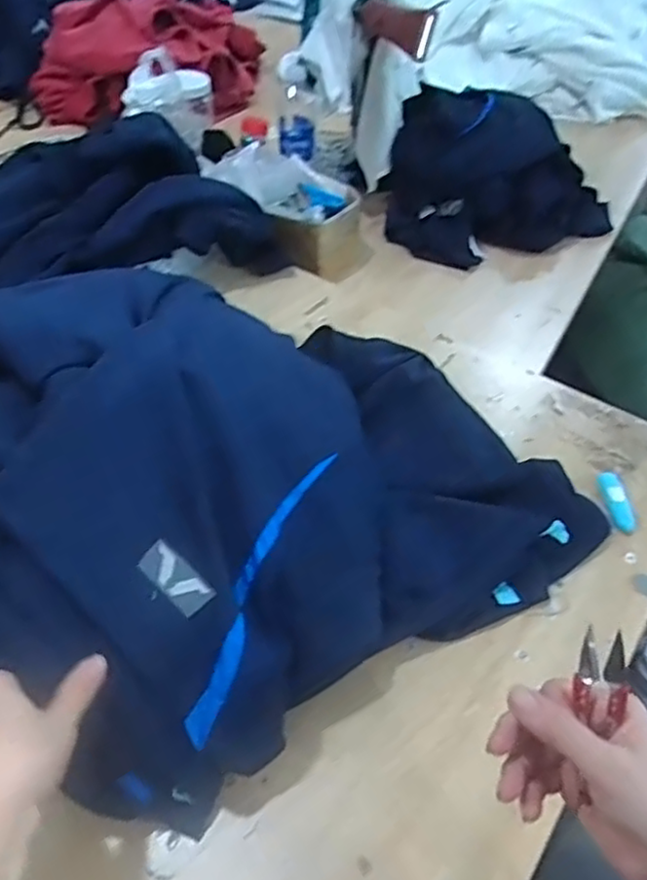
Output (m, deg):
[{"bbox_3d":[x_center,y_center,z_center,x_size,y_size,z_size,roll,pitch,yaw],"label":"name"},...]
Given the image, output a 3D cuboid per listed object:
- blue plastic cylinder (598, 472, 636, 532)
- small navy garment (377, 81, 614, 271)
[{"bbox_3d":[0.290,0.060,0.677,0.021,0.018,0.069,-2,48,-5],"label":"blue plastic cylinder"},{"bbox_3d":[0.274,-0.423,1.084,0.350,0.173,0.228,-14,50,-15],"label":"small navy garment"}]

